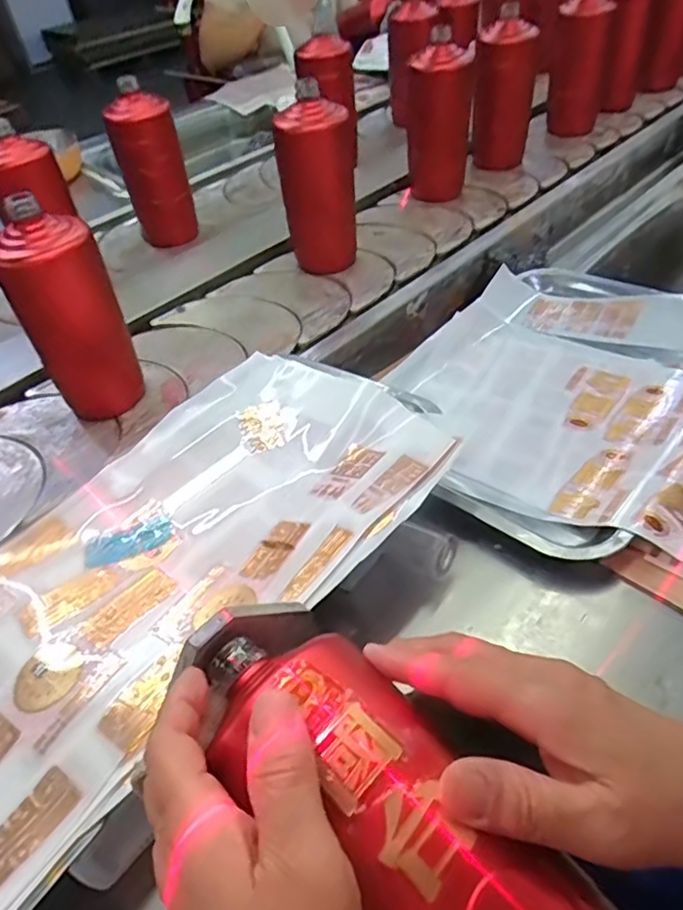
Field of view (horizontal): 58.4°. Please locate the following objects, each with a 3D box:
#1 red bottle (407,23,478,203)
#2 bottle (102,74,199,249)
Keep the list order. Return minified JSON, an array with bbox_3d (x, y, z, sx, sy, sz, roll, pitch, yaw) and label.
[{"bbox_3d":[0.126,-0.426,0.803,0.077,0.187,0.067,-1,47,9],"label":"red bottle"},{"bbox_3d":[-0.237,-0.358,0.779,0.074,0.184,0.057,21,53,27],"label":"bottle"}]

